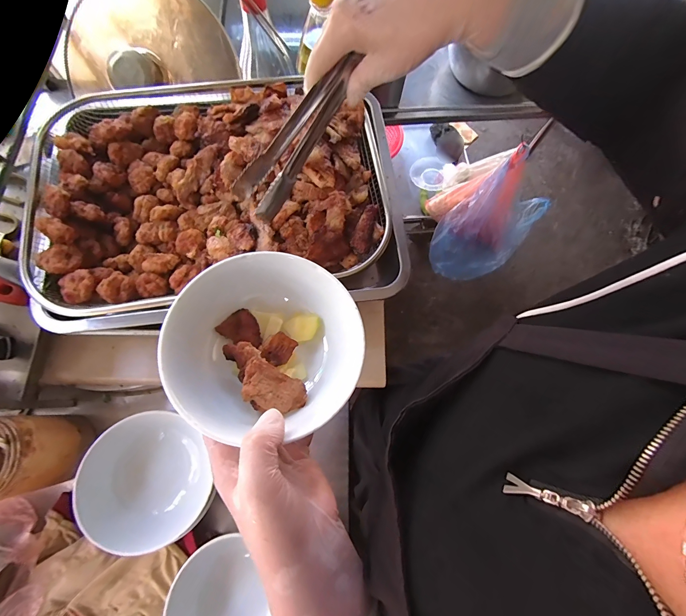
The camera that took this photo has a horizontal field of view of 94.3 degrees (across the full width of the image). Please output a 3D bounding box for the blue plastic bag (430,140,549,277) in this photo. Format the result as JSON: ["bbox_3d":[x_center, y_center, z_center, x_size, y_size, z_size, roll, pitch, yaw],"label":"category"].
[{"bbox_3d":[0.471,-0.269,0.992,0.334,0.348,0.213,-37,78,-12],"label":"blue plastic bag"}]

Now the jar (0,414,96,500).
[{"bbox_3d":[-0.391,0.177,0.384,0.098,0.114,0.085,-11,74,-6],"label":"jar"}]

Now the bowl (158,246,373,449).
[{"bbox_3d":[-0.059,0.028,0.259,0.144,0.063,0.140,1,73,-2],"label":"bowl"}]

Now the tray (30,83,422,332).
[{"bbox_3d":[-0.131,-0.130,0.369,0.385,0.075,0.281,-8,73,-5],"label":"tray"}]

